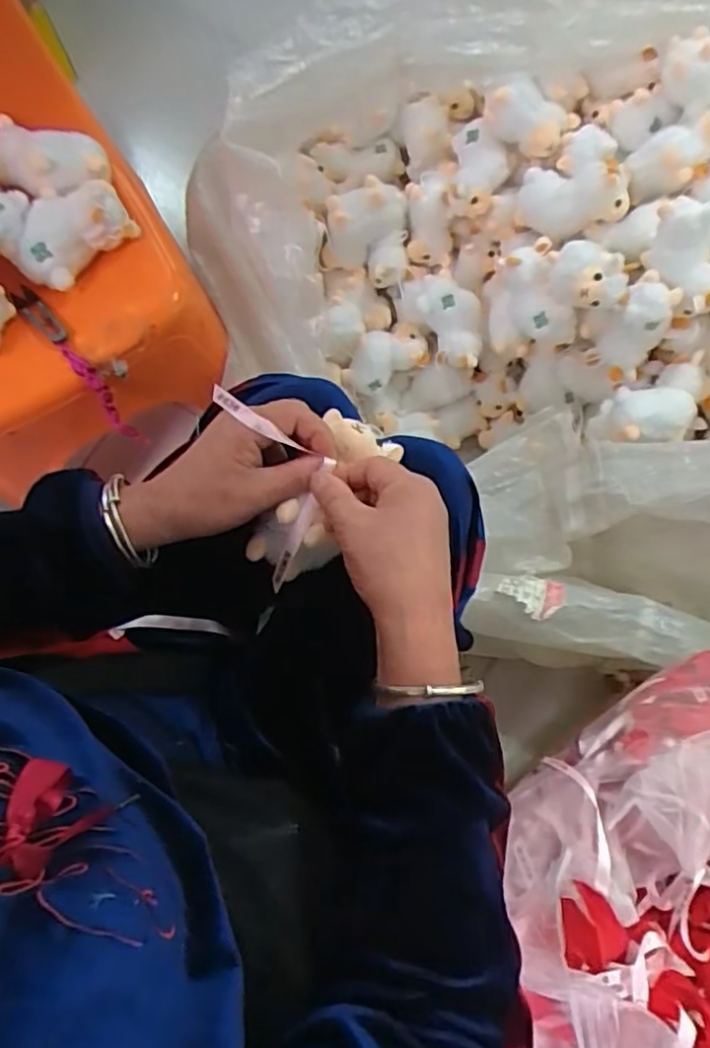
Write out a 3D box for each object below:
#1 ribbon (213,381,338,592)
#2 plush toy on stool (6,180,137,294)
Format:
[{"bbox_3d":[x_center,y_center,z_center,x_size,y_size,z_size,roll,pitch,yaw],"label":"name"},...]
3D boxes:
[{"bbox_3d":[-0.048,-0.031,0.448,0.069,0.028,0.144,-21,106,-3],"label":"ribbon"},{"bbox_3d":[-0.292,-0.298,0.659,0.121,0.056,0.070,-39,80,-7],"label":"plush toy on stool"}]

